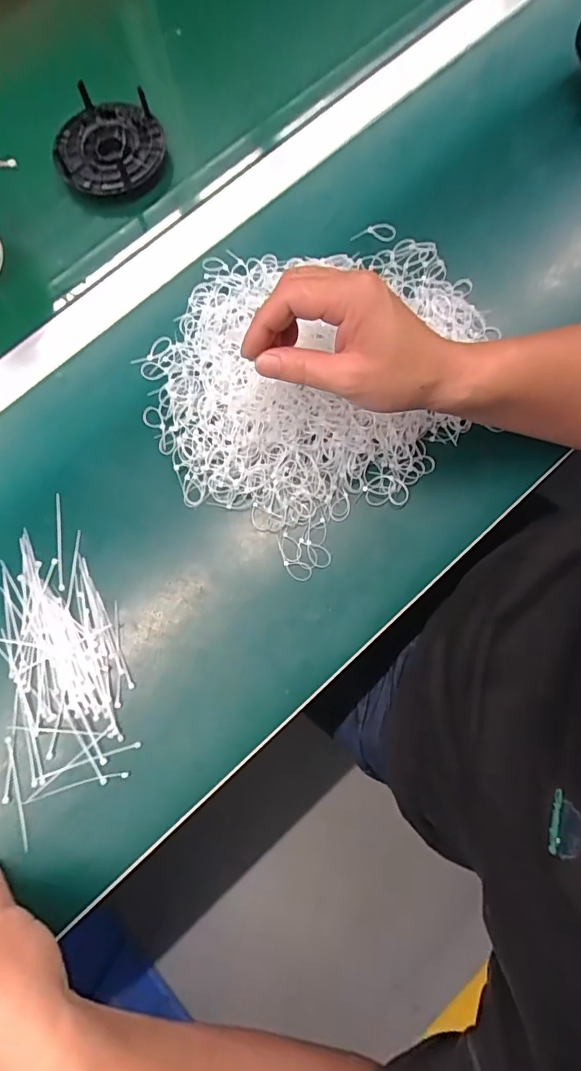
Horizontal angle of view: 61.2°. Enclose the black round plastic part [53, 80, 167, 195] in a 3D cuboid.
[{"bbox_3d":[-0.161,-0.344,0.427,0.091,0.032,0.090,0,76,1],"label":"black round plastic part"}]

